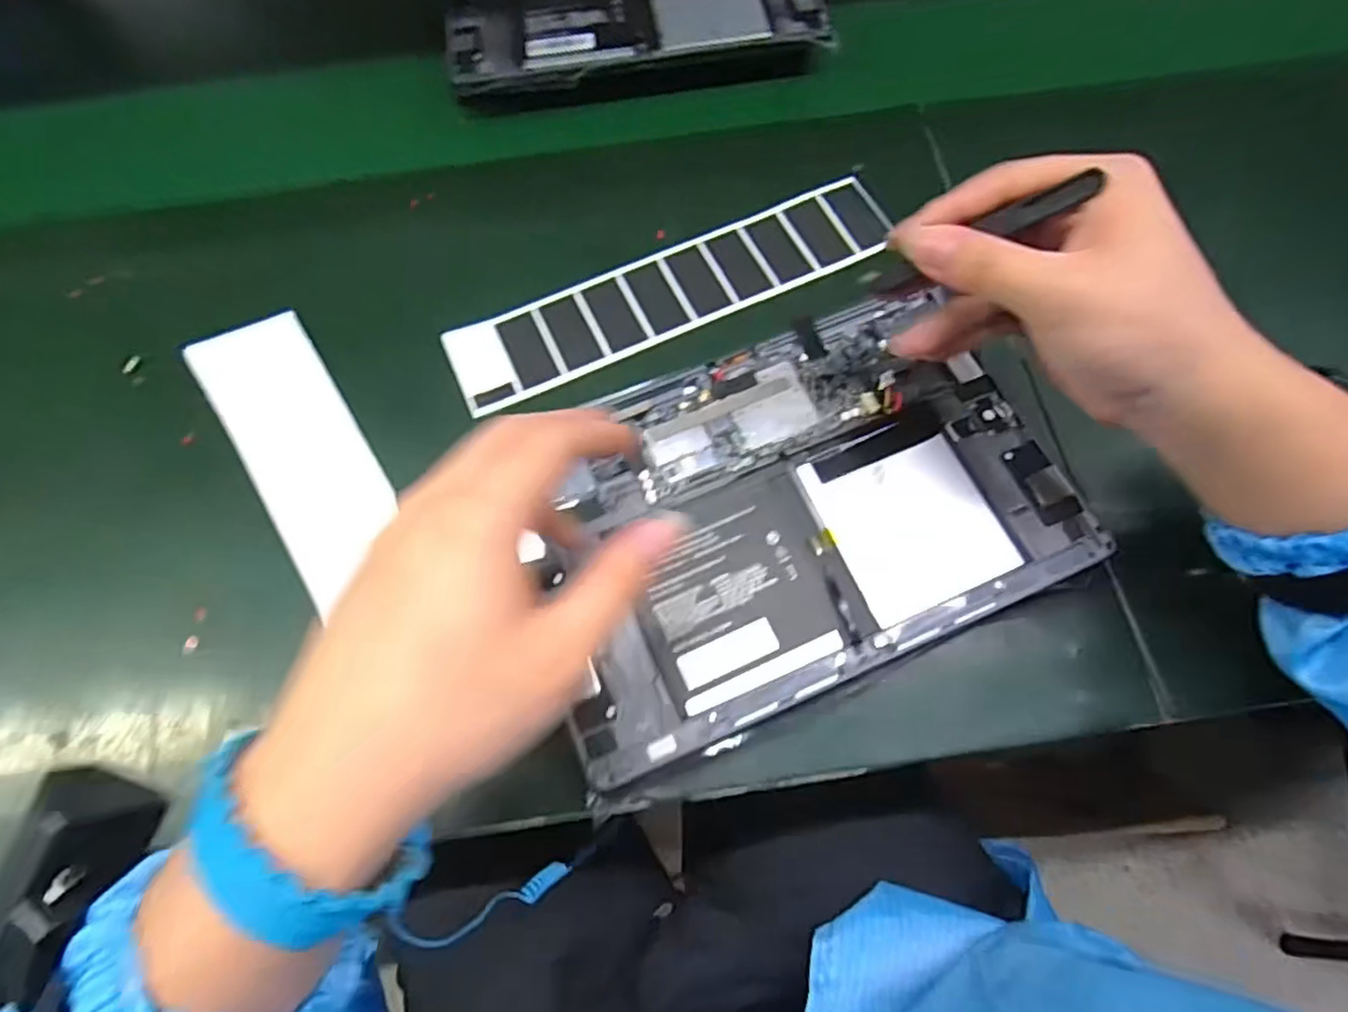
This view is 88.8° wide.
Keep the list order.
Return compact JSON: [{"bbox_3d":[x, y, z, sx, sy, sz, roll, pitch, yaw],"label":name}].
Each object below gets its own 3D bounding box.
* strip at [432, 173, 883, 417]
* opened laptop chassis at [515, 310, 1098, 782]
[{"bbox_3d":[0.001,-0.126,0.403,0.266,0.005,0.053,-24,70,-7],"label":"strip"},{"bbox_3d":[0.055,0.000,0.325,0.243,0.020,0.167,-22,65,-8],"label":"opened laptop chassis"}]

